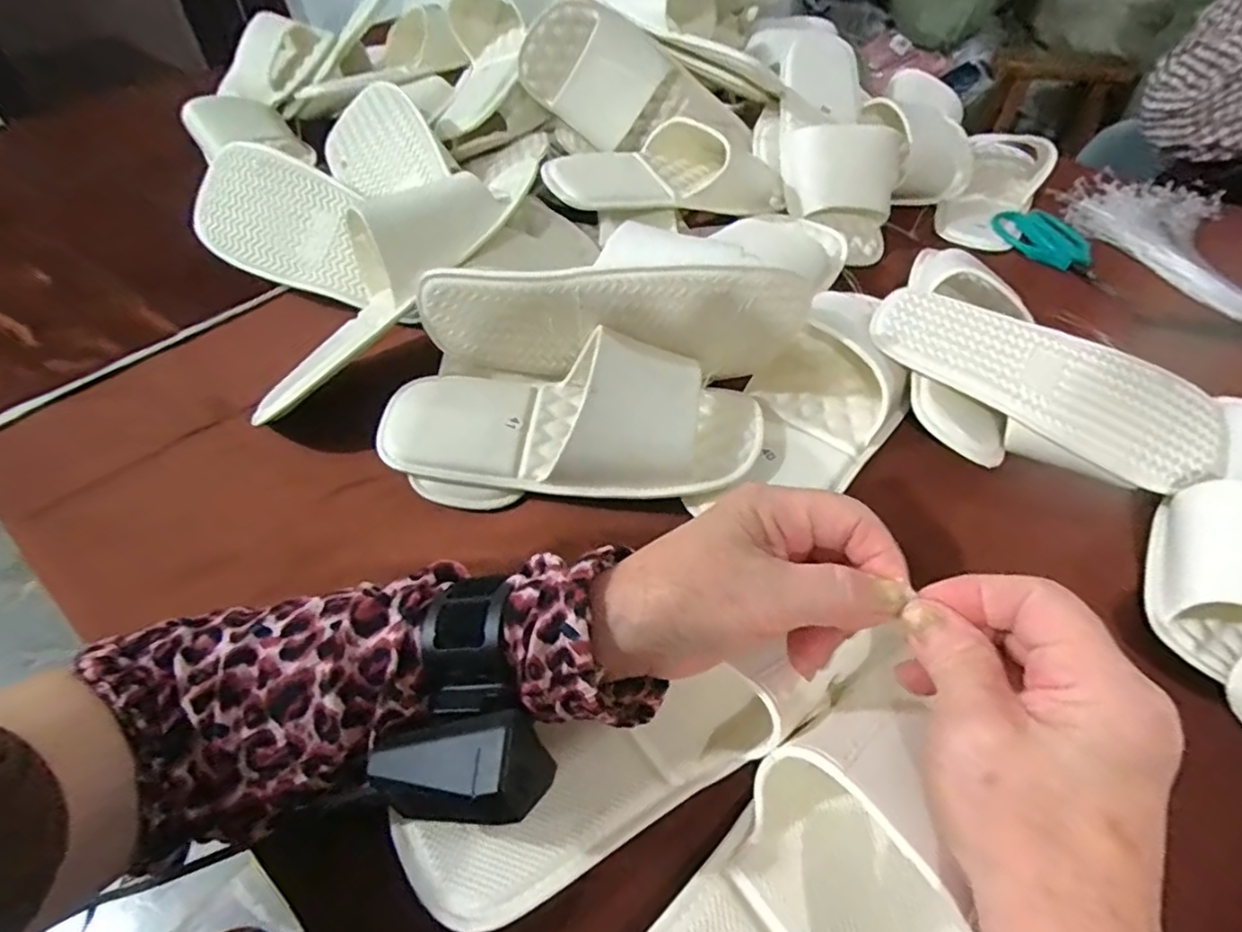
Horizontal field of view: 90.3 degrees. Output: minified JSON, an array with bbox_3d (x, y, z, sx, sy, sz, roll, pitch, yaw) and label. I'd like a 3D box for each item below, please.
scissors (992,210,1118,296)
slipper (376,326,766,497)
[{"bbox_3d":[0.417,-0.209,0.587,0.065,0.015,0.123,-32,56,-24],"label":"scissors"},{"bbox_3d":[-0.034,-0.039,0.399,0.250,0.065,0.099,6,50,6],"label":"slipper"}]

